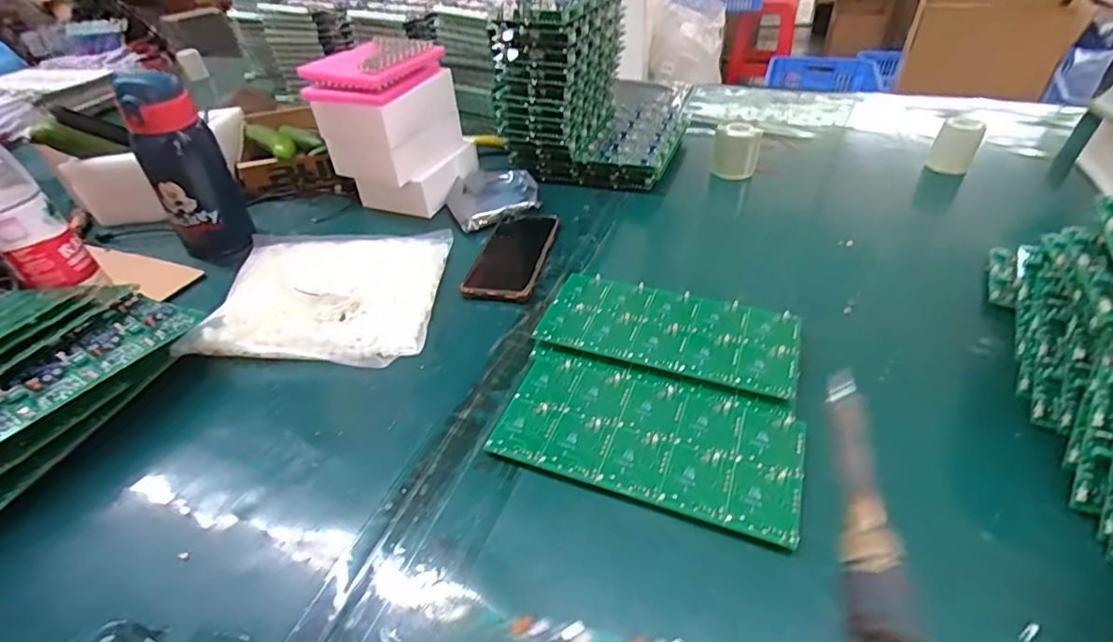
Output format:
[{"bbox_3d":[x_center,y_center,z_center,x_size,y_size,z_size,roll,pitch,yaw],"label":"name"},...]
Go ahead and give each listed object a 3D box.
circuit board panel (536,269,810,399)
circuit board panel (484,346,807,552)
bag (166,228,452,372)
[{"bbox_3d":[0.102,0.010,0.498,0.224,0.017,0.103,14,43,19],"label":"circuit board panel"},{"bbox_3d":[0.070,0.086,0.419,0.225,0.009,0.115,13,43,19],"label":"circuit board panel"},{"bbox_3d":[-0.239,-0.041,0.577,0.220,0.041,0.219,-3,40,1],"label":"bag"}]

